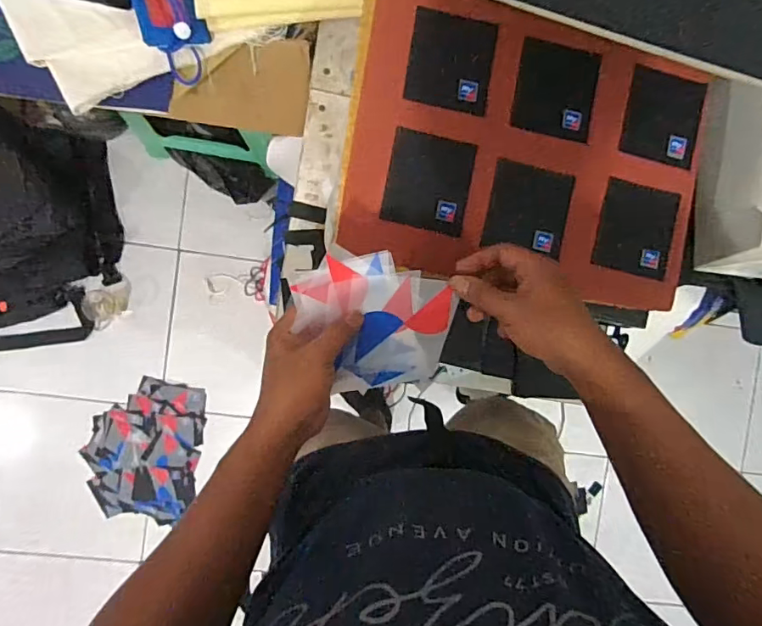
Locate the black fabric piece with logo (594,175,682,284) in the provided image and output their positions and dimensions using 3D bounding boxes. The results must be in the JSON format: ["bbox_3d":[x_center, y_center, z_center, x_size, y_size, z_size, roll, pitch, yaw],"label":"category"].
[{"bbox_3d":[0.288,-0.093,0.558,0.085,0.008,0.095,14,95,1],"label":"black fabric piece with logo"}]

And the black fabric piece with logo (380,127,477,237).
[{"bbox_3d":[0.051,-0.139,0.529,0.089,0.004,0.099,11,90,-7],"label":"black fabric piece with logo"}]

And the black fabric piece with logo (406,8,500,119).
[{"bbox_3d":[0.075,-0.267,0.528,0.088,0.004,0.097,9,90,-6],"label":"black fabric piece with logo"}]

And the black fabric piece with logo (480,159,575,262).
[{"bbox_3d":[0.160,-0.112,0.539,0.090,0.004,0.090,11,92,-7],"label":"black fabric piece with logo"}]

